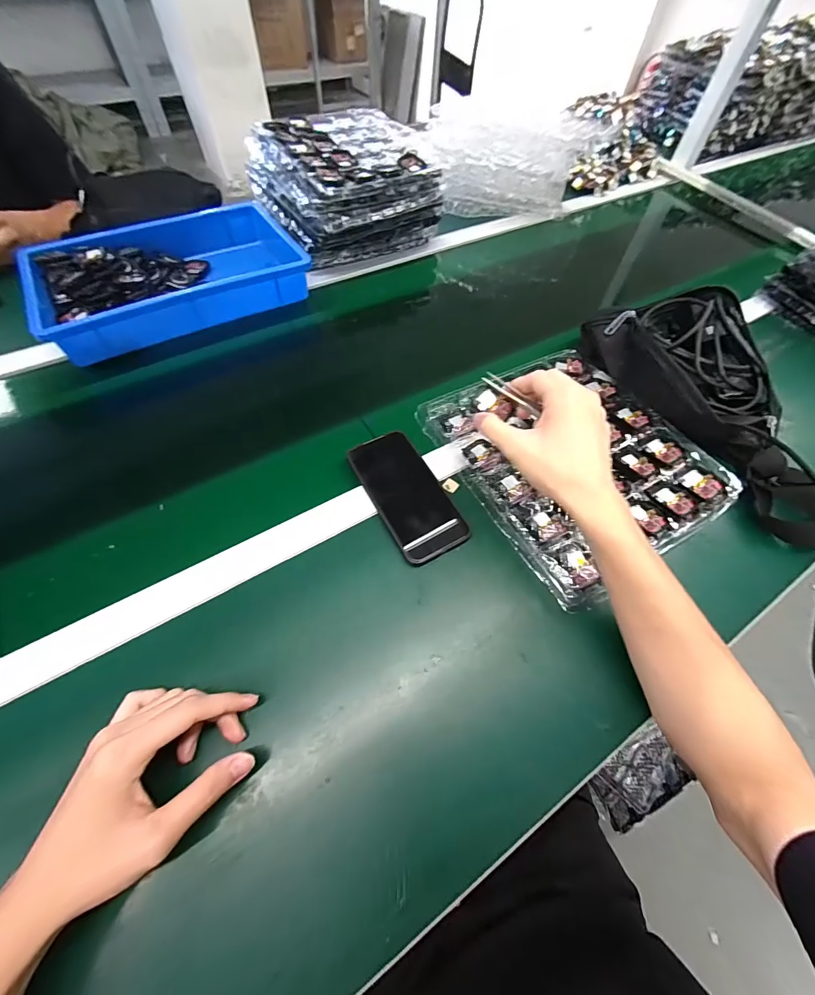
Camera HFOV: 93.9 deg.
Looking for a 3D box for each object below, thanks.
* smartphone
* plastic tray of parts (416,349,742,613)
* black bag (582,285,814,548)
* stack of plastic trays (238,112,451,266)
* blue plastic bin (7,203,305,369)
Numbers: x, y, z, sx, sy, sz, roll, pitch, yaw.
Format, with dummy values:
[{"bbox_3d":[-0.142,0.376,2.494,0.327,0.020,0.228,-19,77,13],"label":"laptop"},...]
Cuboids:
[{"bbox_3d":[-0.001,-0.007,0.425,0.075,0.012,0.156,-26,70,-16],"label":"smartphone"},{"bbox_3d":[0.198,-0.060,0.457,0.267,0.024,0.291,-26,63,-18],"label":"plastic tray of parts"},{"bbox_3d":[0.381,-0.128,0.453,0.121,0.086,0.368,-19,61,-14],"label":"black bag"},{"bbox_3d":[-0.110,-0.575,0.706,0.286,0.130,0.264,-31,65,-20],"label":"stack of plastic trays"},{"bbox_3d":[-0.358,-0.353,0.599,0.386,0.059,0.250,-31,64,-20],"label":"blue plastic bin"}]

